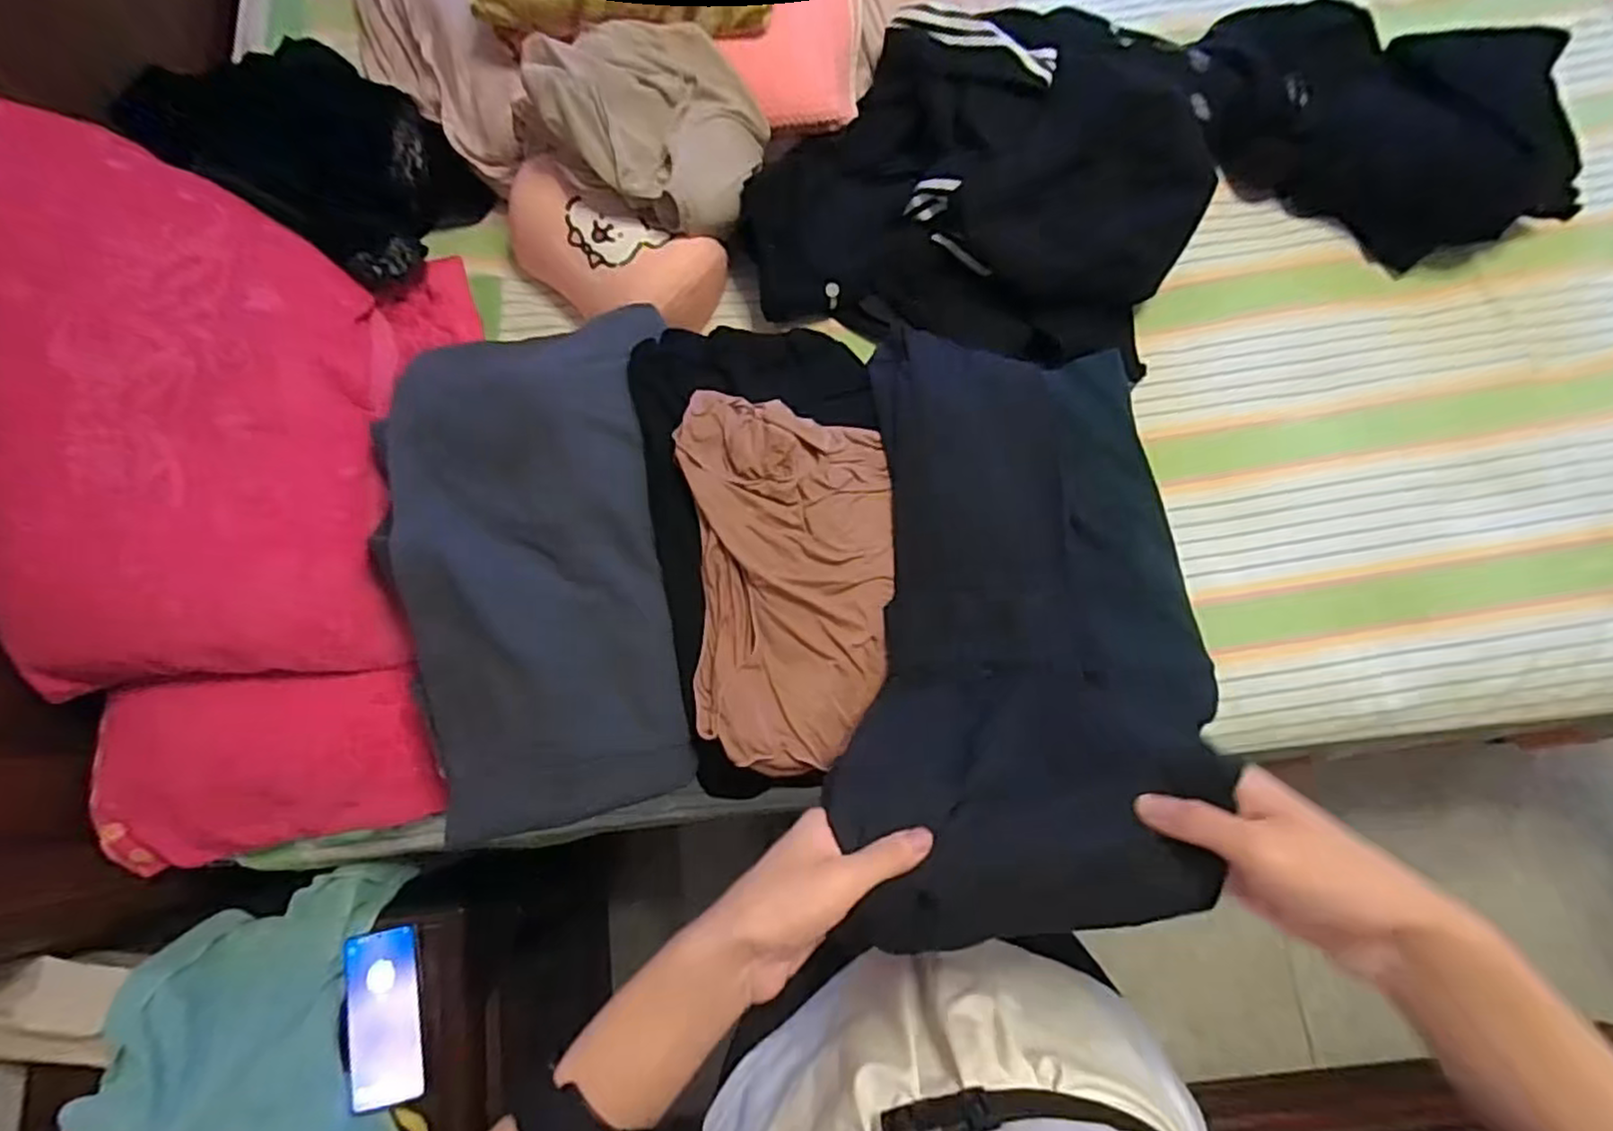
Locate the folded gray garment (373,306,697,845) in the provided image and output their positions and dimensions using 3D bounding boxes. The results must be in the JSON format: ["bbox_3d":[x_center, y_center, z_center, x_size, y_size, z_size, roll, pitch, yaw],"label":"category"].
[{"bbox_3d":[-0.257,-0.016,0.661,0.236,0.062,0.487,-8,77,-1],"label":"folded gray garment"}]

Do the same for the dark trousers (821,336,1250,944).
[{"bbox_3d":[0.199,0.036,0.621,0.317,0.069,0.527,2,77,1],"label":"dark trousers"}]

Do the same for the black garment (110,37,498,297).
[{"bbox_3d":[-0.589,-0.506,0.865,0.315,0.130,0.231,32,79,8],"label":"black garment"}]

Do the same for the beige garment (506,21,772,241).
[{"bbox_3d":[-0.184,-0.514,0.794,0.257,0.100,0.199,20,78,5],"label":"beige garment"}]

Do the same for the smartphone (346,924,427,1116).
[{"bbox_3d":[-0.420,0.448,0.701,0.073,0.013,0.156,-15,73,-4],"label":"smartphone"}]

